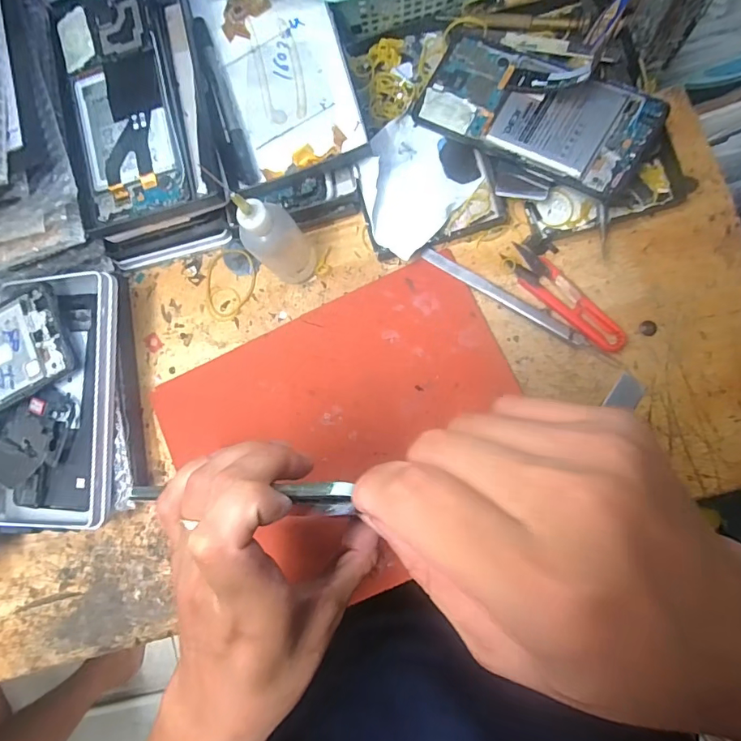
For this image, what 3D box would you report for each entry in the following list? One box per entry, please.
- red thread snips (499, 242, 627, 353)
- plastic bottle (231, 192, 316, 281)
[{"bbox_3d":[0.137,-0.052,0.332,0.100,0.009,0.024,43,90,10],"label":"red thread snips"},{"bbox_3d":[-0.062,-0.086,0.316,0.035,0.095,0.029,-43,81,1],"label":"plastic bottle"}]

